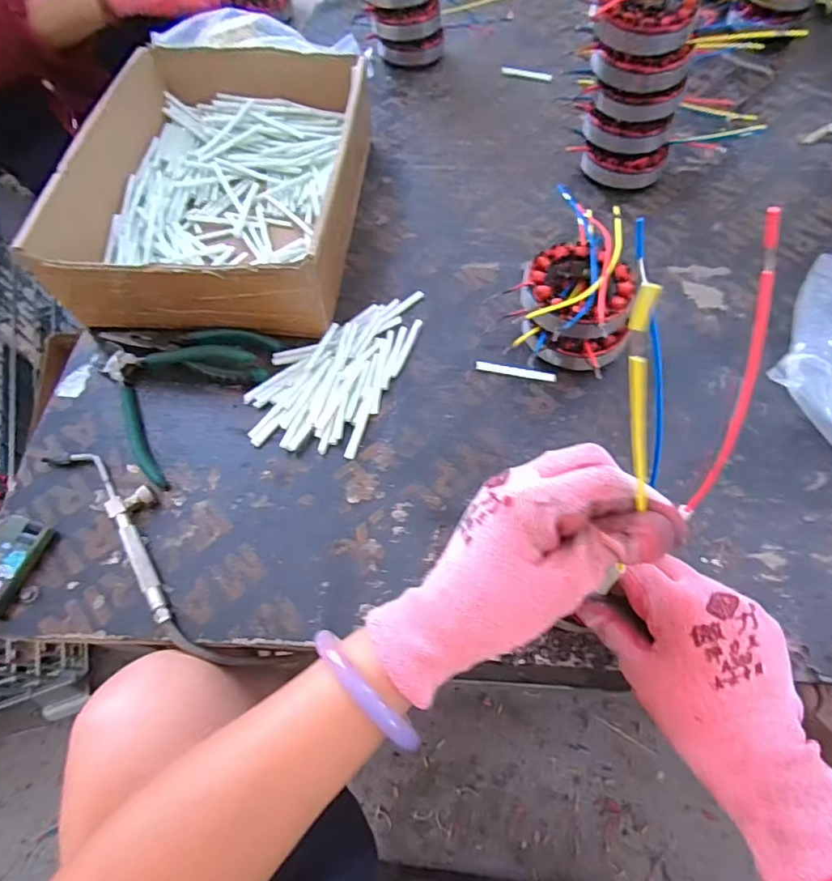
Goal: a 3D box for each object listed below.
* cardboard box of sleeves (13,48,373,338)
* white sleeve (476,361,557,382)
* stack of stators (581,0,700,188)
[{"bbox_3d":[-0.179,-0.255,0.514,0.243,0.094,0.337,2,62,4],"label":"cardboard box of sleeves"},{"bbox_3d":[0.087,-0.060,0.450,0.068,0.004,0.009,11,62,9],"label":"white sleeve"},{"bbox_3d":[0.212,-0.340,0.504,0.101,0.158,0.074,22,64,14],"label":"stack of stators"}]

